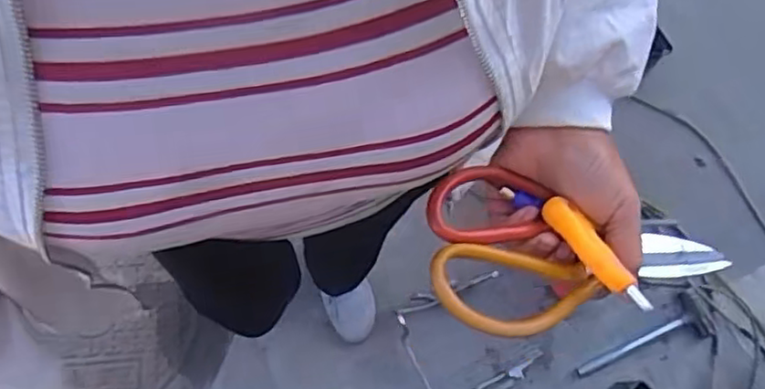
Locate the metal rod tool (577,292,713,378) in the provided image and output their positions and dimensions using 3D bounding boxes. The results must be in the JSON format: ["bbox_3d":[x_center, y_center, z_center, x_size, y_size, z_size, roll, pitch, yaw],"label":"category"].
[{"bbox_3d":[0.512,0.278,1.308,0.295,0.038,0.095,-19,74,-4],"label":"metal rod tool"}]

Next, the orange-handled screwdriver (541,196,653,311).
[{"bbox_3d":[0.124,0.034,0.386,0.017,0.010,0.082,-34,64,-8],"label":"orange-handled screwdriver"}]

